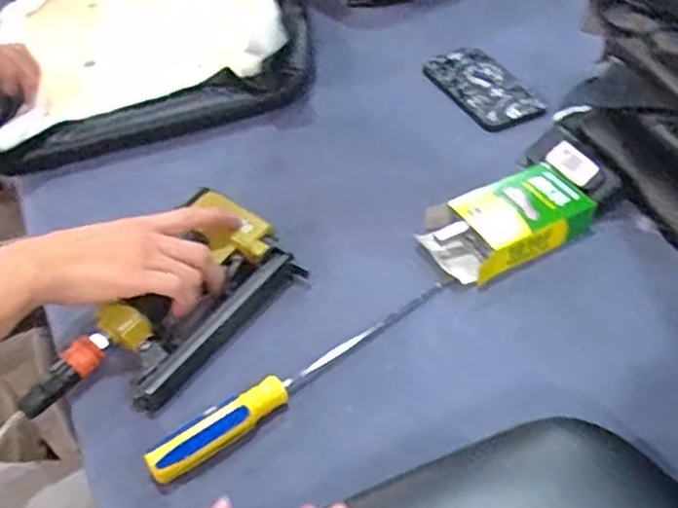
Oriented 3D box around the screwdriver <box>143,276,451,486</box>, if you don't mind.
[{"bbox_3d":[-0.023,0.090,0.558,0.286,0.022,0.026,-32,51,-21],"label":"screwdriver"}]

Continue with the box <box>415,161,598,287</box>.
[{"bbox_3d":[0.154,-0.032,0.646,0.145,0.034,0.090,-23,48,-14],"label":"box"}]

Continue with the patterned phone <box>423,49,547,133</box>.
[{"bbox_3d":[0.172,-0.200,0.825,0.091,0.005,0.163,-18,47,-14],"label":"patterned phone"}]

